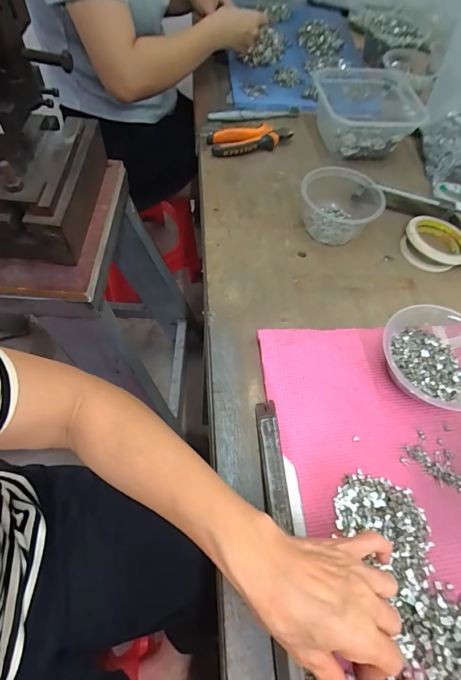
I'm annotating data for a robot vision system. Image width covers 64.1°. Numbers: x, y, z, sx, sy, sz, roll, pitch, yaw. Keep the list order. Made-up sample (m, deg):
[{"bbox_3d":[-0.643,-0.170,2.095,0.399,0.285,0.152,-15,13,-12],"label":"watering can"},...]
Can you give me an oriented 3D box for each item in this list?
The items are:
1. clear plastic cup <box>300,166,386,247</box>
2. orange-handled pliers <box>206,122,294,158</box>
[{"bbox_3d":[0.165,-0.207,0.545,0.114,0.061,0.122,2,59,-4],"label":"clear plastic cup"},{"bbox_3d":[0.036,-0.352,0.639,0.150,0.020,0.056,-14,62,-14],"label":"orange-handled pliers"}]

